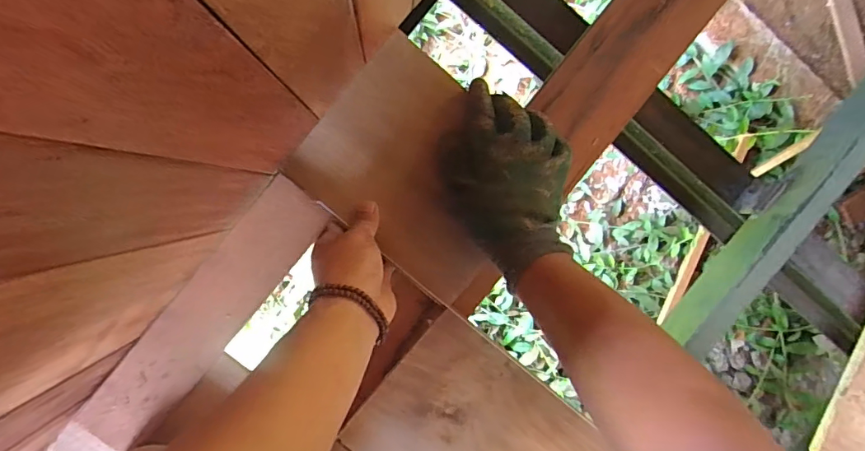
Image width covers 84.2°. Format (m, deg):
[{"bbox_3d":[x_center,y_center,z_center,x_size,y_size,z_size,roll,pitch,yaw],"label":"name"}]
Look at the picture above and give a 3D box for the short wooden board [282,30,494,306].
[{"bbox_3d":[-0.007,-0.052,0.449,0.206,0.022,0.168,39,90,-5],"label":"short wooden board"}]

